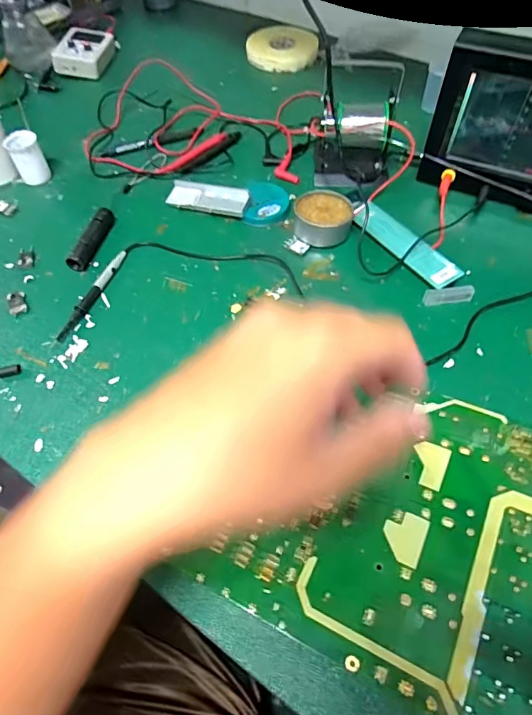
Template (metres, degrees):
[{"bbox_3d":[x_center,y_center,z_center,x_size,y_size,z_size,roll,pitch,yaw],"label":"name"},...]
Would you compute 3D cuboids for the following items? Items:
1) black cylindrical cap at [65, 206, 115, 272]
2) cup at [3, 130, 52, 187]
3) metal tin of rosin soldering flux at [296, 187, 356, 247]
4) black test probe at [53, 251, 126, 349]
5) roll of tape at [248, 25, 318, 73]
[{"bbox_3d":[-0.192,-0.131,0.515,0.018,0.016,0.089,11,59,9],"label":"black cylindrical cap"},{"bbox_3d":[-0.290,-0.242,0.568,0.035,0.054,0.032,-1,58,1],"label":"cup"},{"bbox_3d":[0.065,-0.158,0.518,0.062,0.026,0.063,-1,58,1],"label":"metal tin of rosin soldering flux"},{"bbox_3d":[-0.177,-0.063,0.474,0.012,0.010,0.128,16,60,12],"label":"black test probe"},{"bbox_3d":[0.026,-0.493,0.739,0.111,0.020,0.108,-1,58,1],"label":"roll of tape"}]

